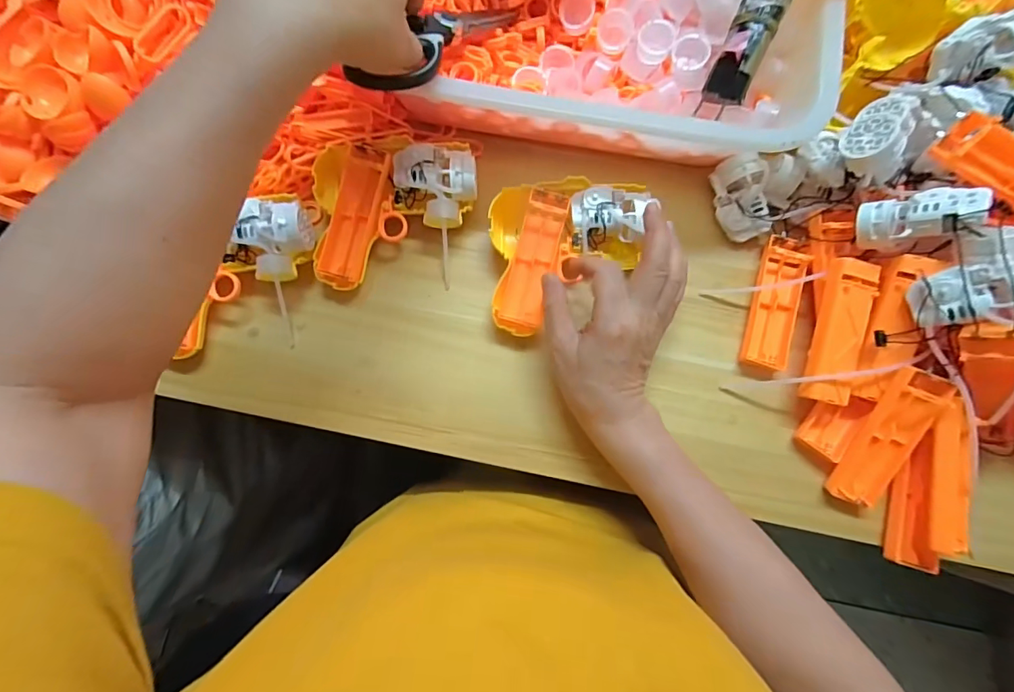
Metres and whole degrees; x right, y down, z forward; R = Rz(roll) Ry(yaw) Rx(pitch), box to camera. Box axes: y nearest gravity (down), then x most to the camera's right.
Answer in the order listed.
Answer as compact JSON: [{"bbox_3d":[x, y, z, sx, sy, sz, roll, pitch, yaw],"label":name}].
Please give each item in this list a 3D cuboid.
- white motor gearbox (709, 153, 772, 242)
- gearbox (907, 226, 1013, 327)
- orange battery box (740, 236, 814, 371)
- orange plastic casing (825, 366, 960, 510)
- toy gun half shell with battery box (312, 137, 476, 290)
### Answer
[{"bbox_3d":[0.199,-0.127,0.387,0.035,0.033,0.066,-11,79,-2],"label":"white motor gearbox"},{"bbox_3d":[0.315,-0.047,0.307,0.030,0.067,0.066,12,84,-40],"label":"gearbox"},{"bbox_3d":[0.220,-0.037,0.378,0.034,0.019,0.109,15,80,3],"label":"orange battery box"},{"bbox_3d":[0.282,0.069,0.340,0.037,0.019,0.107,22,107,4],"label":"orange plastic casing"},{"bbox_3d":[-0.095,-0.111,0.379,0.133,0.033,0.120,5,79,1],"label":"toy gun half shell with battery box"}]

